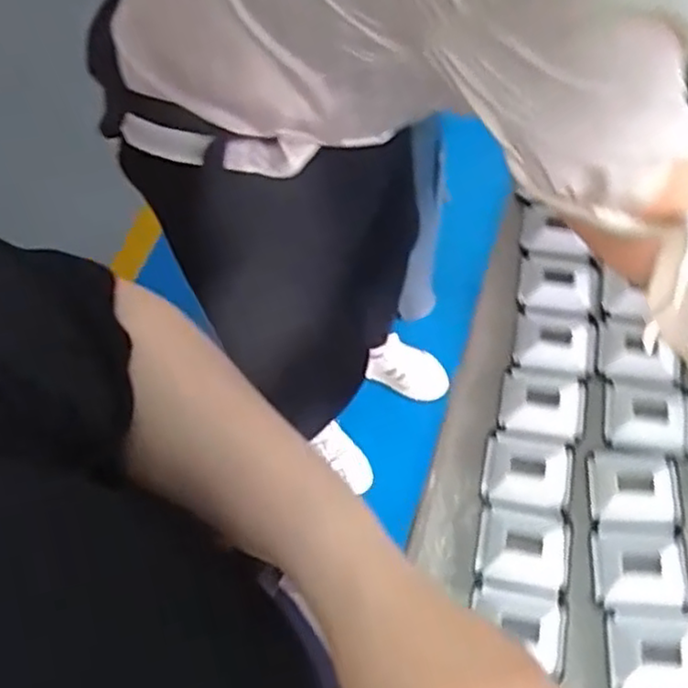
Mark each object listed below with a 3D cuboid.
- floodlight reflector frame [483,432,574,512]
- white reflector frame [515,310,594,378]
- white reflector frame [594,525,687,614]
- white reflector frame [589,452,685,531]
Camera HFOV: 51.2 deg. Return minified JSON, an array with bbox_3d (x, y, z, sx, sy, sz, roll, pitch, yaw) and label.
[{"bbox_3d":[0.169,0.117,0.656,0.074,0.016,0.066,12,64,9],"label":"floodlight reflector frame"},{"bbox_3d":[0.207,-0.001,0.702,0.074,0.022,0.068,8,63,7],"label":"white reflector frame"},{"bbox_3d":[0.249,0.186,0.598,0.075,0.010,0.069,2,62,4],"label":"white reflector frame"},{"bbox_3d":[0.260,0.130,0.640,0.078,0.012,0.067,3,62,4],"label":"white reflector frame"}]

